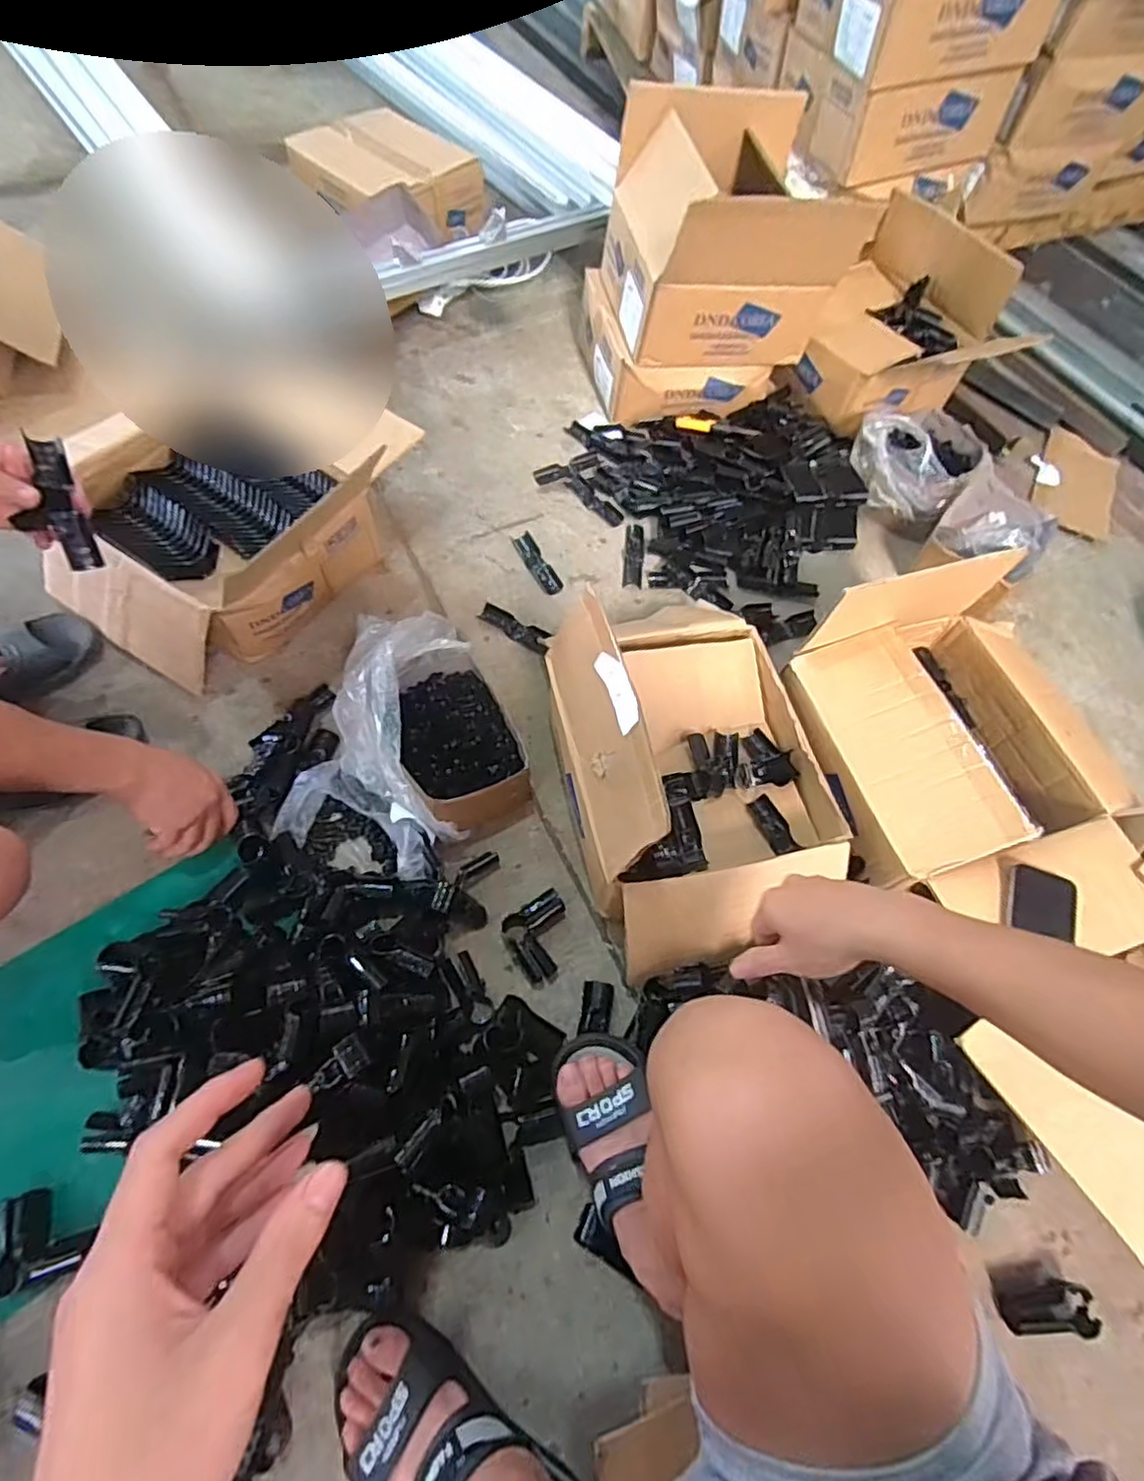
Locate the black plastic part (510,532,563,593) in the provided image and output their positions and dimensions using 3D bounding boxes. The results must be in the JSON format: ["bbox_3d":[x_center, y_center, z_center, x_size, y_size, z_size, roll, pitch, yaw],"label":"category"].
[{"bbox_3d":[-0.056,-0.290,1.085,0.038,0.019,0.141,-22,66,-16],"label":"black plastic part"}]

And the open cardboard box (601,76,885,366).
[{"bbox_3d":[0.261,-0.836,1.108,0.356,0.253,0.309,-8,63,-9],"label":"open cardboard box"}]

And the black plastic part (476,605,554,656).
[{"bbox_3d":[-0.086,-0.172,1.020,0.120,0.014,0.033,30,63,11],"label":"black plastic part"}]

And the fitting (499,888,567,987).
[{"bbox_3d":[-0.035,0.234,0.796,0.078,0.024,0.085,-26,67,-18],"label":"fitting"}]

